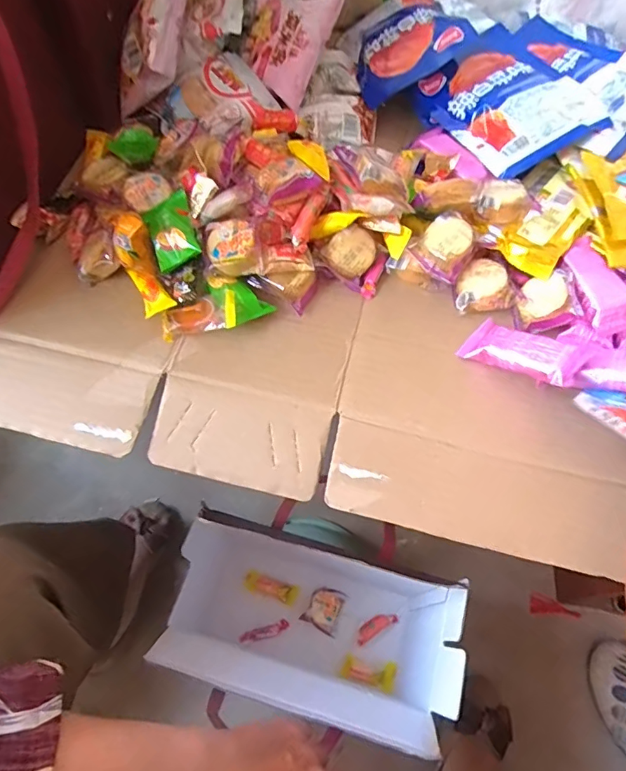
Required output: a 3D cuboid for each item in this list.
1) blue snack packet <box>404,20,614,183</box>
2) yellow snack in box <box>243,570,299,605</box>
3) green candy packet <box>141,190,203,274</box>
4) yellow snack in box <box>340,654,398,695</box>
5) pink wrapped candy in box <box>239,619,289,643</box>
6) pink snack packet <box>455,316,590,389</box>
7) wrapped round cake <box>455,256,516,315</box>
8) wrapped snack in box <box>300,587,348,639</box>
[{"bbox_3d":[0.186,-0.275,0.472,0.120,0.030,0.156,-31,62,3],"label":"blue snack packet"},{"bbox_3d":[-0.057,0.274,0.663,0.075,0.009,0.024,19,62,8],"label":"yellow snack in box"},{"bbox_3d":[-0.115,-0.124,0.397,0.038,0.016,0.055,-22,79,10],"label":"green candy packet"},{"bbox_3d":[0.070,0.361,0.614,0.068,0.012,0.032,12,61,4],"label":"yellow snack in box"},{"bbox_3d":[-0.063,0.322,0.637,0.064,0.005,0.016,-14,63,-10],"label":"pink wrapped candy in box"},{"bbox_3d":[0.162,-0.025,0.381,0.087,0.019,0.038,25,59,41],"label":"pink snack packet"},{"bbox_3d":[0.145,-0.084,0.418,0.046,0.024,0.046,-5,69,14],"label":"wrapped round cake"},{"bbox_3d":[0.017,0.293,0.644,0.044,0.029,0.053,24,63,11],"label":"wrapped snack in box"}]

